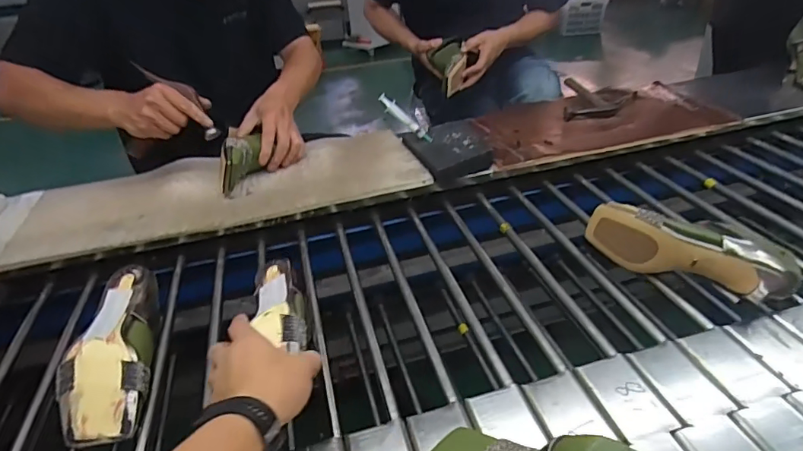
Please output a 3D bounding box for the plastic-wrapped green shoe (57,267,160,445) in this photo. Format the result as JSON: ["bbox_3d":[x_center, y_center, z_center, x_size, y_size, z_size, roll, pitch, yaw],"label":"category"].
[{"bbox_3d":[-0.330,0.137,0.577,0.076,0.070,0.216,-9,33,-7],"label":"plastic-wrapped green shoe"}]

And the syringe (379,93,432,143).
[{"bbox_3d":[0.007,-0.190,0.888,0.022,0.121,0.017,-44,17,25],"label":"syringe"}]

